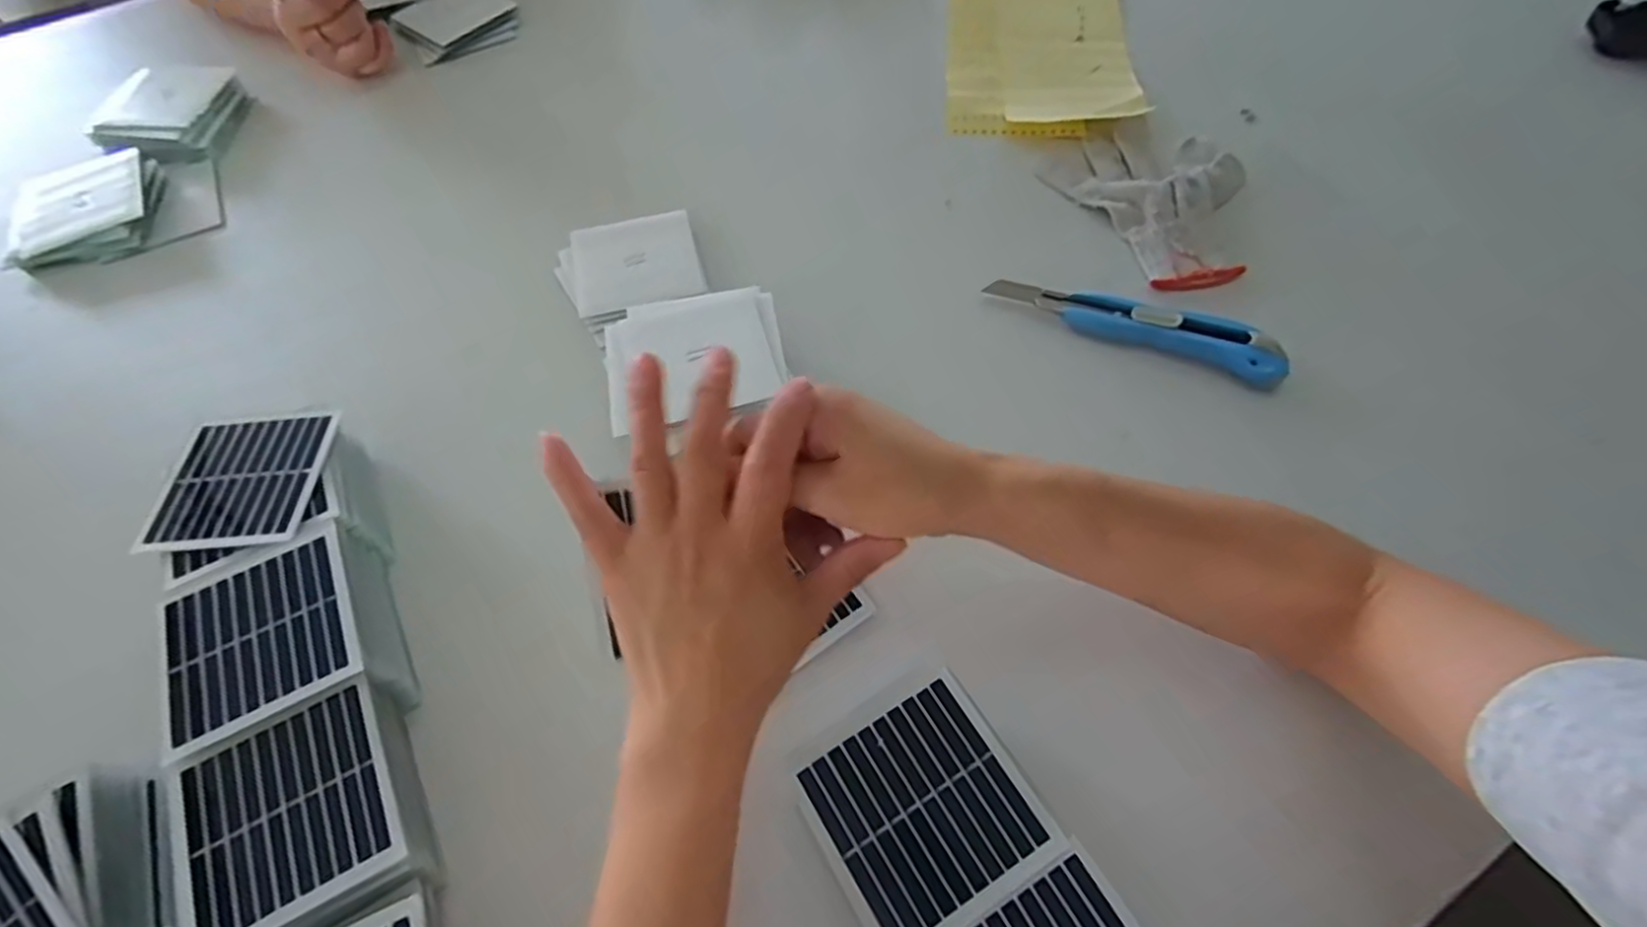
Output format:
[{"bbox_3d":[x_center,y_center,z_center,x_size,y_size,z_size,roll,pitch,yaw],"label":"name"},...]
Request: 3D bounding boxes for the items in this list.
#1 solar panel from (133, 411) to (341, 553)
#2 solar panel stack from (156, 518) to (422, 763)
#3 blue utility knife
[{"bbox_3d":[-0.328,0.009,0.403,0.082,0.004,0.084,-6,59,-2],"label":"solar panel"},{"bbox_3d":[-0.276,0.091,0.370,0.092,0.046,0.094,-23,62,-11],"label":"solar panel stack"},{"bbox_3d":[0.211,-0.097,0.484,0.194,0.024,0.026,22,64,13],"label":"blue utility knife"}]

